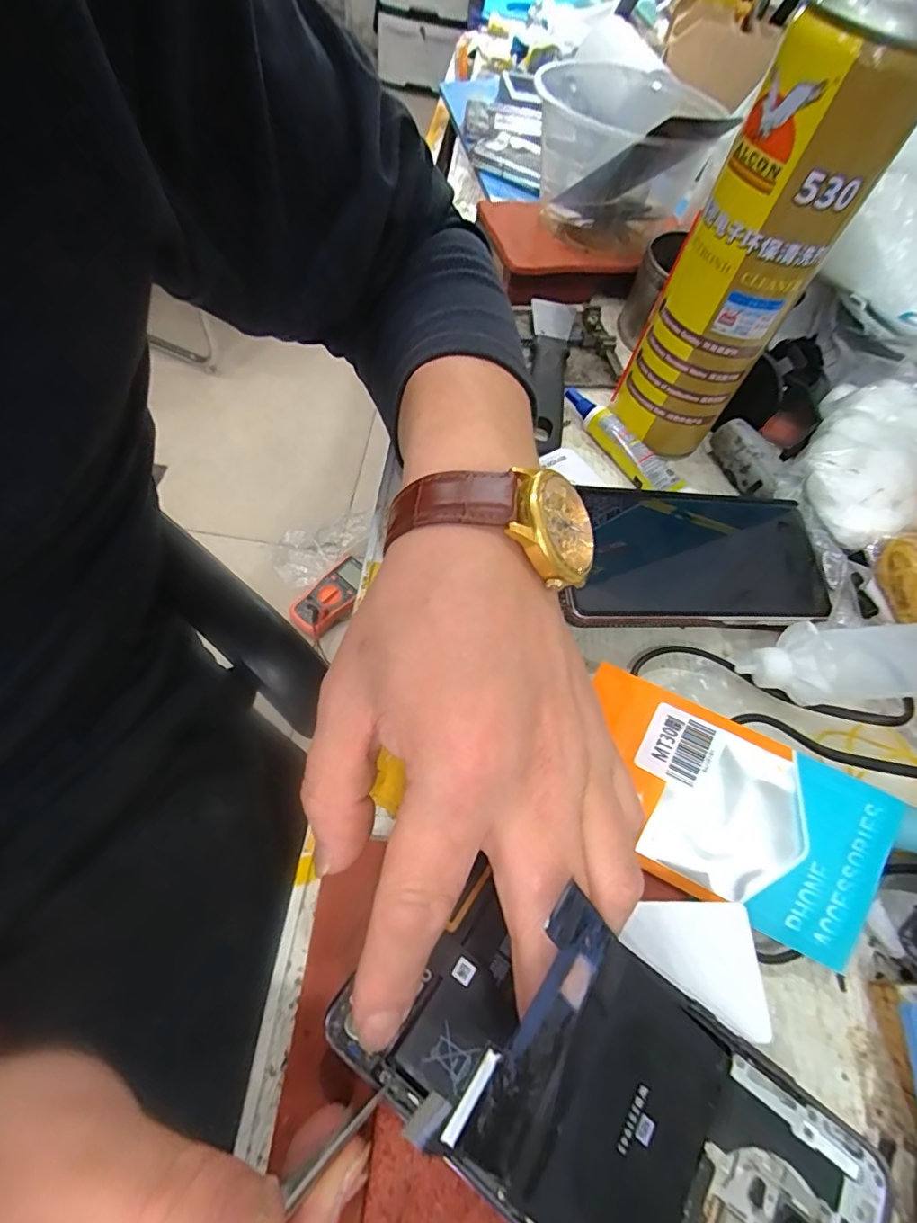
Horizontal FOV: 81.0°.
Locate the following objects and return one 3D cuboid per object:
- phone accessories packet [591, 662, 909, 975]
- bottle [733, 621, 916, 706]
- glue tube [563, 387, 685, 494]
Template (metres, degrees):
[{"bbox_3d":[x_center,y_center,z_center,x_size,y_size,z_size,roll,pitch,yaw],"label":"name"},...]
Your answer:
[{"bbox_3d":[0.106,0.080,0.220,0.123,0.006,0.069,26,84,13],"label":"phone accessories packet"},{"bbox_3d":[0.188,0.025,0.258,0.091,0.029,0.033,1,61,-1],"label":"bottle"},{"bbox_3d":[0.104,-0.113,0.351,0.019,0.017,0.099,-28,68,-23],"label":"glue tube"}]

